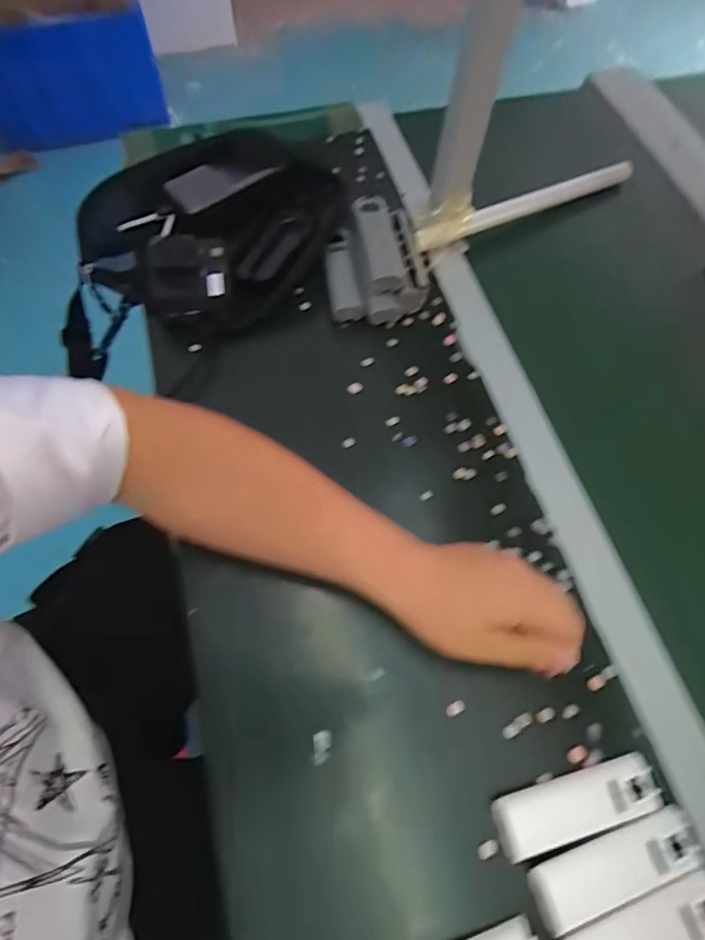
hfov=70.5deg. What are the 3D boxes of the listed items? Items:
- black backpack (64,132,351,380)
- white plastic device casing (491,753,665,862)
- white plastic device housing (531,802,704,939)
[{"bbox_3d":[-0.163,-0.230,0.519,0.288,0.083,0.206,-34,70,-16],"label":"black backpack"},{"bbox_3d":[0.147,0.217,0.323,0.109,0.006,0.033,-13,65,-8],"label":"white plastic device casing"},{"bbox_3d":[0.165,0.245,0.307,0.111,0.010,0.031,-16,66,-9],"label":"white plastic device housing"}]

